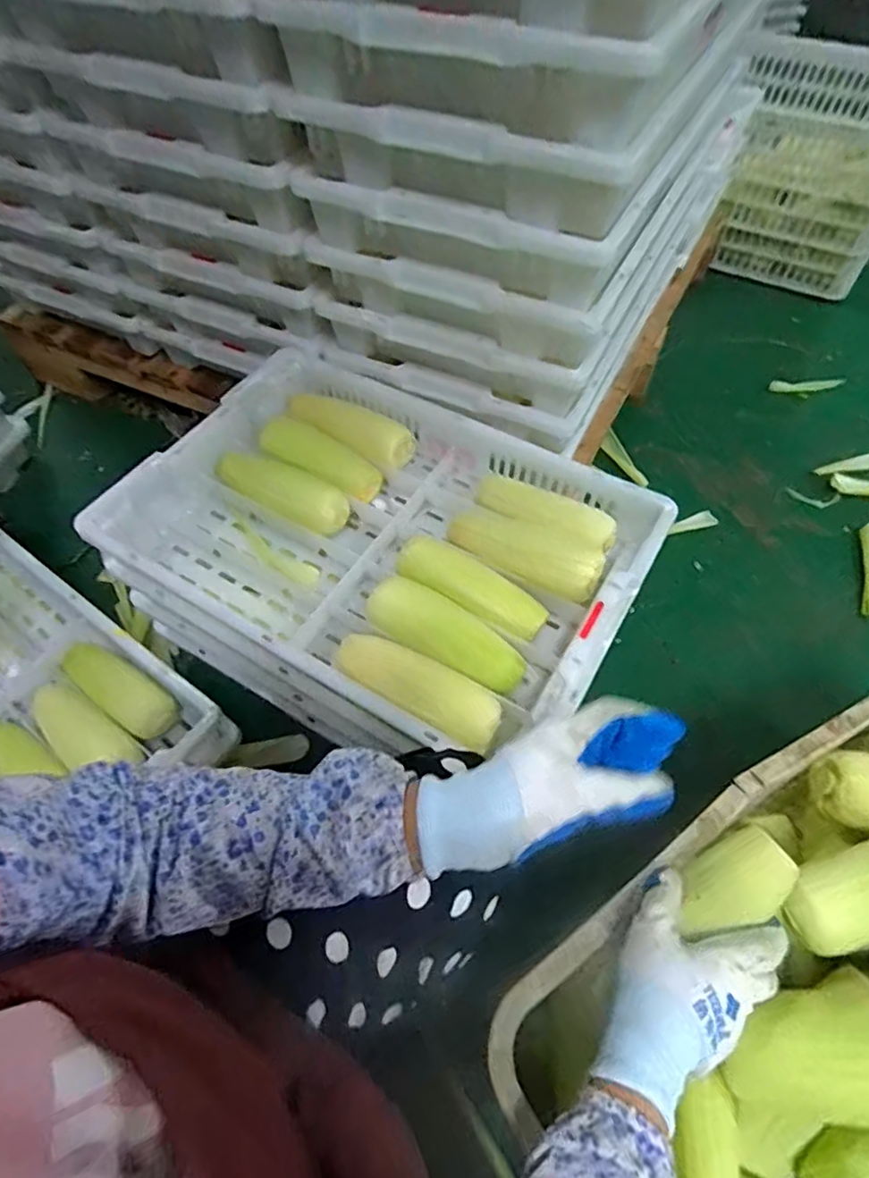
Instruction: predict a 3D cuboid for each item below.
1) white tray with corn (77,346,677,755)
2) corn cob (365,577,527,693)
[{"bbox_3d":[-0.059,-0.056,0.747,0.584,0.132,0.412,27,62,18],"label":"white tray with corn"},{"bbox_3d":[0.006,0.050,0.641,0.191,0.052,0.063,27,62,18],"label":"corn cob"}]

